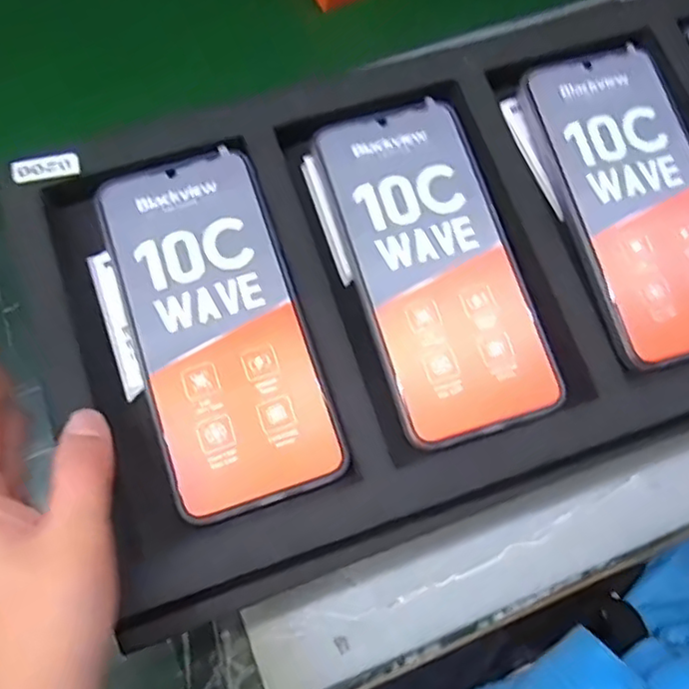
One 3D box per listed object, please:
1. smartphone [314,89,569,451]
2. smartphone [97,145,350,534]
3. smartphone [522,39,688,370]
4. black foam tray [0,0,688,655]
[{"bbox_3d":[0.045,-0.043,0.309,0.079,0.015,0.172,-16,70,-7],"label":"smartphone"},{"bbox_3d":[-0.060,-0.010,0.296,0.080,0.005,0.173,-18,77,-8],"label":"smartphone"},{"bbox_3d":[0.158,-0.081,0.324,0.078,0.010,0.176,-14,70,-6],"label":"smartphone"},{"bbox_3d":[0.097,-0.061,0.318,0.471,0.033,0.231,-19,71,-8],"label":"black foam tray"}]

